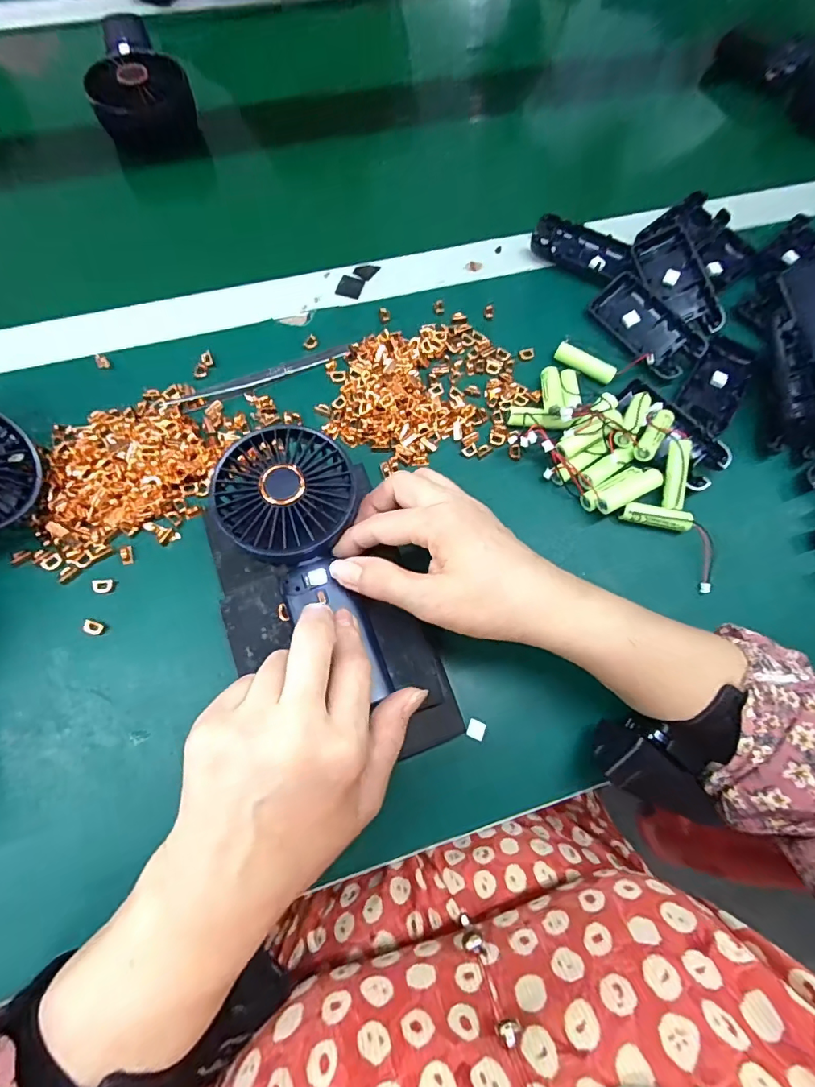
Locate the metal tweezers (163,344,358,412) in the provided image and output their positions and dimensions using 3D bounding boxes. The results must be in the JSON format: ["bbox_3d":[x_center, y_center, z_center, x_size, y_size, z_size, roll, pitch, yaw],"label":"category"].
[{"bbox_3d":[-0.107,-0.126,0.369,0.145,0.004,0.017,-24,72,-9],"label":"metal tweezers"}]

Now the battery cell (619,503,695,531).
[{"bbox_3d":[0.177,-0.019,0.347,0.050,0.014,0.014,8,70,2],"label":"battery cell"}]

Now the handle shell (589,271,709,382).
[{"bbox_3d":[0.192,-0.177,0.391,0.045,0.014,0.092,-30,73,-11],"label":"handle shell"}]

